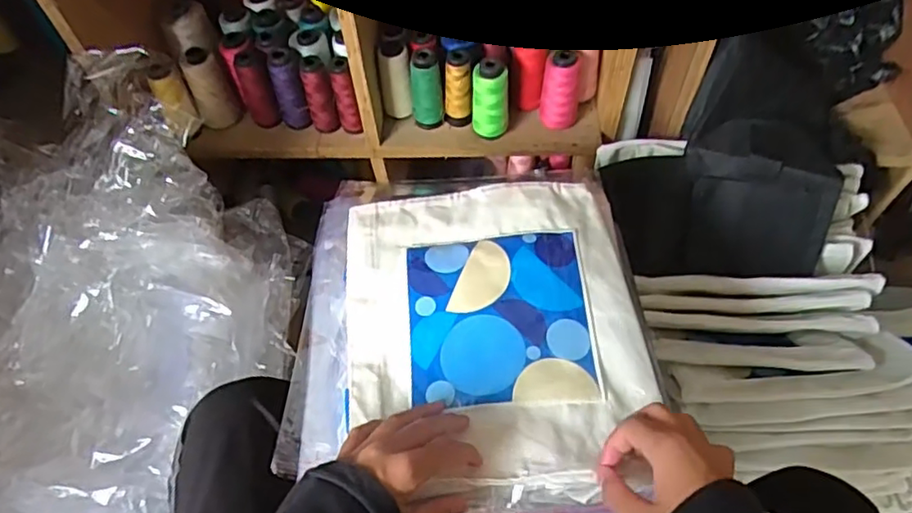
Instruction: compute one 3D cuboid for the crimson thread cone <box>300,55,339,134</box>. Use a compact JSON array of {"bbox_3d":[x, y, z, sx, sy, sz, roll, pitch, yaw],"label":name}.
[{"bbox_3d":[-0.192,-0.221,0.867,0.038,0.126,0.035,-16,57,-8],"label":"crimson thread cone"}]

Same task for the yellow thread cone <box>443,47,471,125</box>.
[{"bbox_3d":[0.003,-0.230,0.854,0.039,0.116,0.036,2,57,3],"label":"yellow thread cone"}]

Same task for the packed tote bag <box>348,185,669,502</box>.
[{"bbox_3d":[0.035,0.057,0.516,0.250,0.022,0.280,-4,56,0],"label":"packed tote bag"}]

